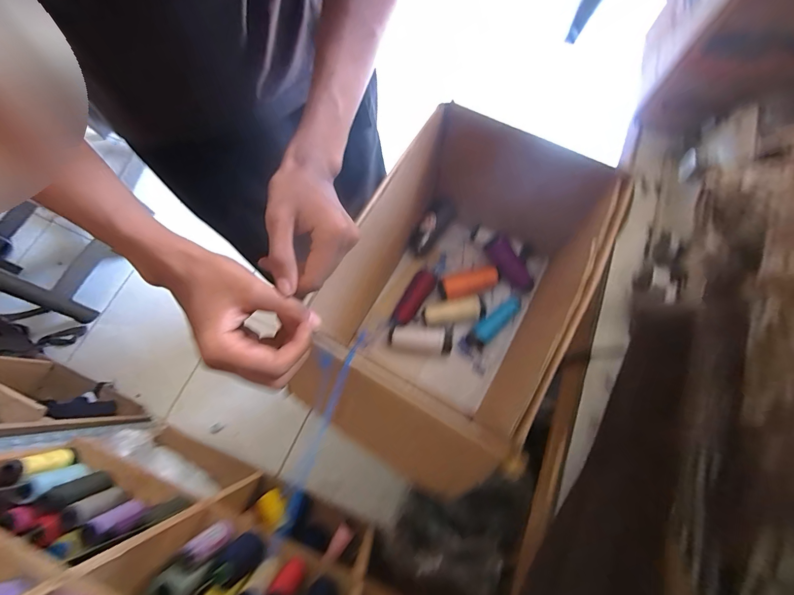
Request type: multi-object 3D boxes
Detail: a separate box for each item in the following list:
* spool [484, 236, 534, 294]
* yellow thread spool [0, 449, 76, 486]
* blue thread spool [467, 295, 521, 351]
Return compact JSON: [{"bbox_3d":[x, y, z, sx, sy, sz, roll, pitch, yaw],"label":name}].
[{"bbox_3d":[0.211,-0.060,0.646,0.032,0.038,0.114,-35,77,-9],"label":"spool"},{"bbox_3d":[-0.675,0.318,0.657,0.041,0.123,0.043,0,74,0],"label":"yellow thread spool"},{"bbox_3d":[0.182,0.047,0.642,0.121,0.032,0.037,-41,77,-11],"label":"blue thread spool"}]

